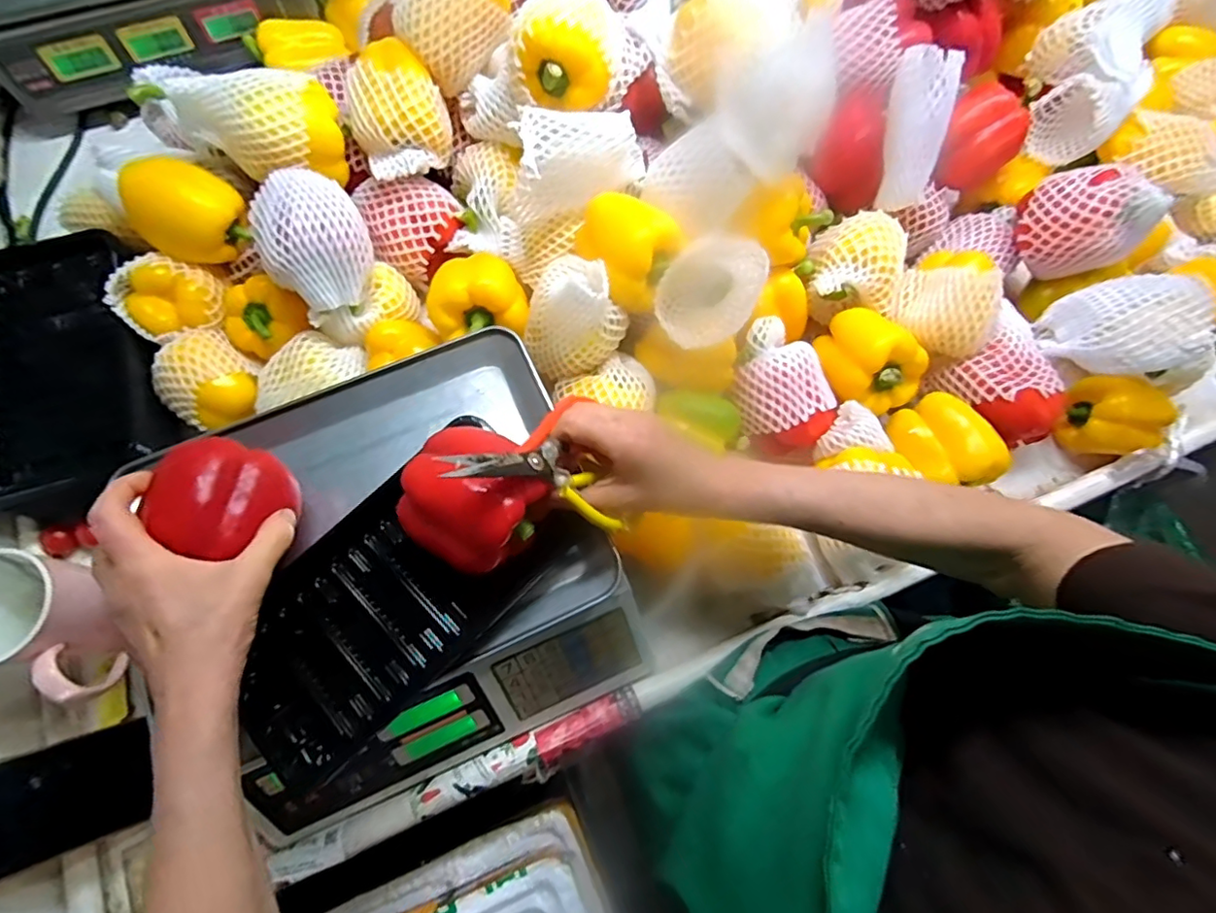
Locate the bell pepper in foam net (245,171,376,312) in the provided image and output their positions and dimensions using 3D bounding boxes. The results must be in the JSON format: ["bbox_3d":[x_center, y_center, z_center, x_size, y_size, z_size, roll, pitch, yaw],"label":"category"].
[{"bbox_3d":[-0.248,-0.181,0.485,0.089,0.077,0.103,-34,77,-12],"label":"bell pepper in foam net"}]

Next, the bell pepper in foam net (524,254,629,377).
[{"bbox_3d":[-0.029,-0.125,0.489,0.079,0.102,0.077,31,74,7],"label":"bell pepper in foam net"}]

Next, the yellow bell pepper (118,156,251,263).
[{"bbox_3d":[-0.368,-0.214,0.494,0.070,0.068,0.083,43,76,11],"label":"yellow bell pepper"}]

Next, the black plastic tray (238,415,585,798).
[{"bbox_3d":[-0.150,0.089,0.402,0.138,0.033,0.243,43,76,11],"label":"black plastic tray"}]

